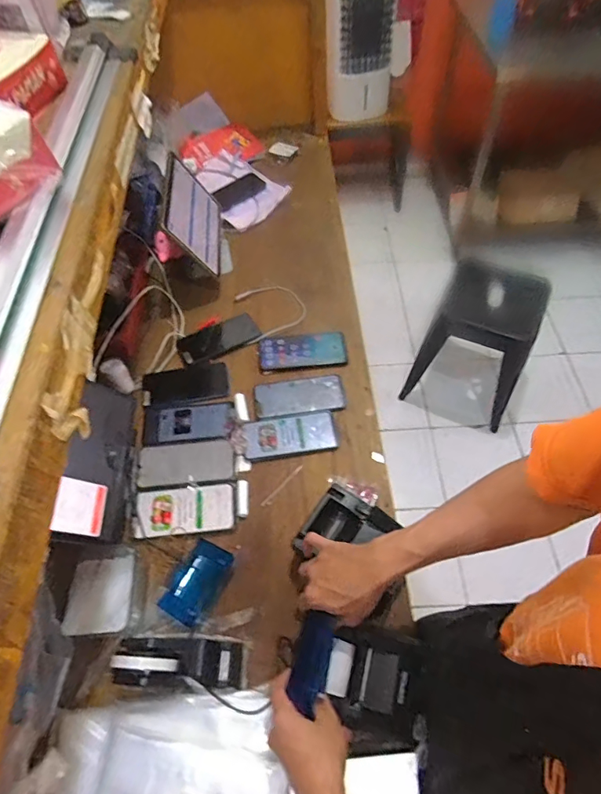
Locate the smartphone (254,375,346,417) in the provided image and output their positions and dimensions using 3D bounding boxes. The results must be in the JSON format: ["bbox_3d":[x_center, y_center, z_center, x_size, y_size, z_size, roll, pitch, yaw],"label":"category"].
[{"bbox_3d":[-0.001,0.001,0.838,0.164,0.008,0.075,-9,58,-2],"label":"smartphone"}]

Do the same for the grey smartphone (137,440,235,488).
[{"bbox_3d":[-0.194,0.112,0.768,0.161,0.008,0.071,-6,58,0],"label":"grey smartphone"}]

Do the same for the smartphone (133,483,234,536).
[{"bbox_3d":[-0.187,0.181,0.727,0.157,0.009,0.075,-6,58,0],"label":"smartphone"}]

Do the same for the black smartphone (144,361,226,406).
[{"bbox_3d":[-0.218,-0.027,0.856,0.153,0.009,0.081,-10,58,-2],"label":"black smartphone"}]

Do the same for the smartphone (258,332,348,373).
[{"bbox_3d":[0.004,-0.091,0.884,0.168,0.012,0.085,-6,58,0],"label":"smartphone"}]

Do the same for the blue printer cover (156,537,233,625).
[{"bbox_3d":[-0.152,0.273,0.669,0.070,0.015,0.110,23,62,17],"label":"blue printer cover"}]

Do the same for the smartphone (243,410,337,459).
[{"bbox_3d":[-0.018,0.066,0.794,0.162,0.013,0.072,-8,58,-1],"label":"smartphone"}]

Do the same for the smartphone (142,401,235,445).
[{"bbox_3d":[-0.200,0.040,0.809,0.163,0.015,0.082,-4,58,1],"label":"smartphone"}]

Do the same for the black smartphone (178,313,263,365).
[{"bbox_3d":[-0.165,-0.119,0.918,0.161,0.007,0.079,-22,59,-10],"label":"black smartphone"}]

